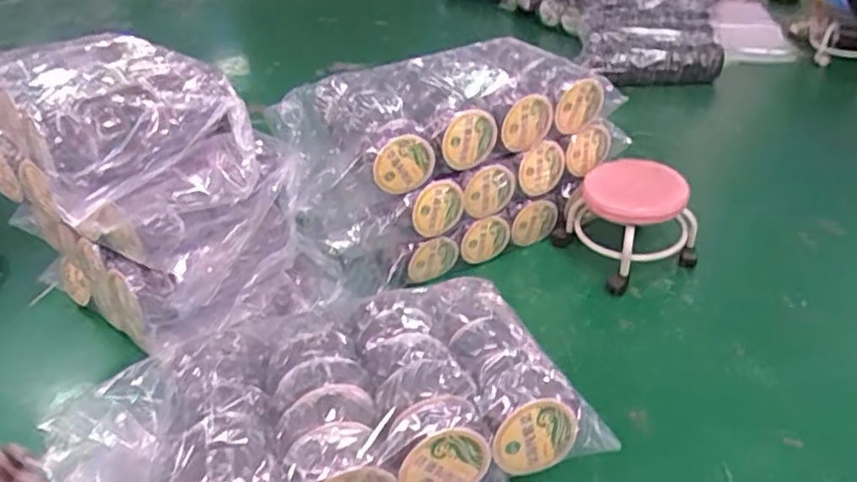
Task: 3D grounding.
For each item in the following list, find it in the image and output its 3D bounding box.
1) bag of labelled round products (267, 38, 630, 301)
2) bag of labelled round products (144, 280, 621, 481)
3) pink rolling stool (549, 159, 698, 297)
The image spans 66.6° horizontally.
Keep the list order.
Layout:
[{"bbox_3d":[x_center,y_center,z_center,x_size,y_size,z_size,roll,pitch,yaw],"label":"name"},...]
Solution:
[{"bbox_3d":[0.053,-0.224,1.842,0.896,0.489,0.428,-19,38,-20],"label":"bag of labelled round products"},{"bbox_3d":[-0.133,0.280,1.177,0.739,0.189,0.412,-12,36,-11],"label":"bag of labelled round products"},{"bbox_3d":[0.533,-0.061,1.745,0.269,0.260,0.280,-19,38,-19],"label":"pink rolling stool"}]

